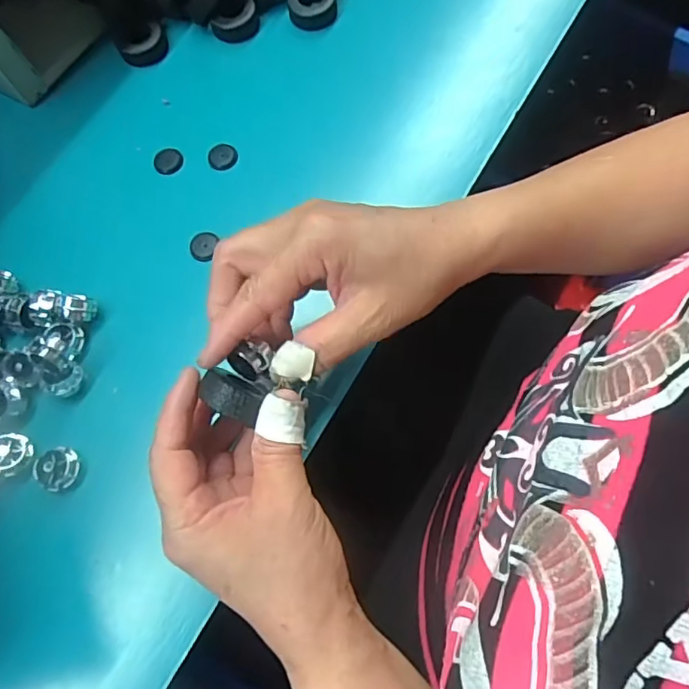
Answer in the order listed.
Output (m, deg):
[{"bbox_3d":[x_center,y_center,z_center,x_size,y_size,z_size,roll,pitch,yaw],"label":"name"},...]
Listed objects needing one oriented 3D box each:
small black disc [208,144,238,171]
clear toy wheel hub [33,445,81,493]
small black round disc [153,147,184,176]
[{"bbox_3d":[-0.088,-0.136,0.401,0.021,0.004,0.021,0,72,-1],"label":"small black disc"},{"bbox_3d":[-0.172,0.074,0.333,0.022,0.017,0.025,-21,73,-7],"label":"clear toy wheel hub"},{"bbox_3d":[-0.129,-0.134,0.405,0.023,0.004,0.021,0,72,-1],"label":"small black round disc"}]

